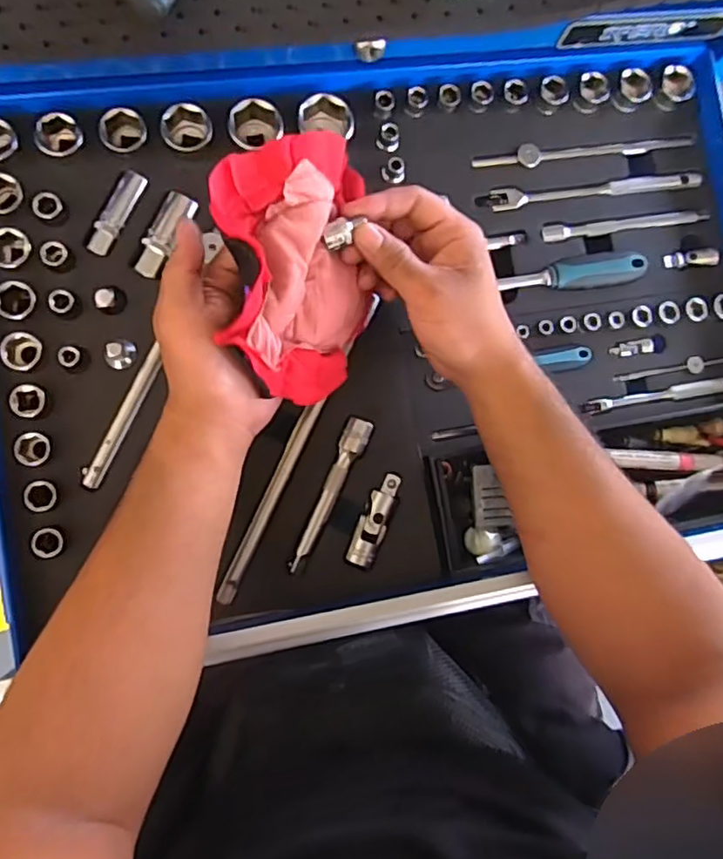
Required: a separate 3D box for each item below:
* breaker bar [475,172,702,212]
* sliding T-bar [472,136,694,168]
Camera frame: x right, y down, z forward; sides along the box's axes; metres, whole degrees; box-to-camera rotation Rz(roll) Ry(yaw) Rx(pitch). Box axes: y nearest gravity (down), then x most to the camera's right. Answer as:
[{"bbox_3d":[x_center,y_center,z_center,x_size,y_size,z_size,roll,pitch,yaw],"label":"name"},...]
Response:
[{"bbox_3d":[0.189,-0.195,0.493,0.195,0.012,0.017,-10,87,-9],"label":"breaker bar"},{"bbox_3d":[0.183,-0.229,0.495,0.189,0.012,0.019,-13,87,-9],"label":"sliding T-bar"}]

